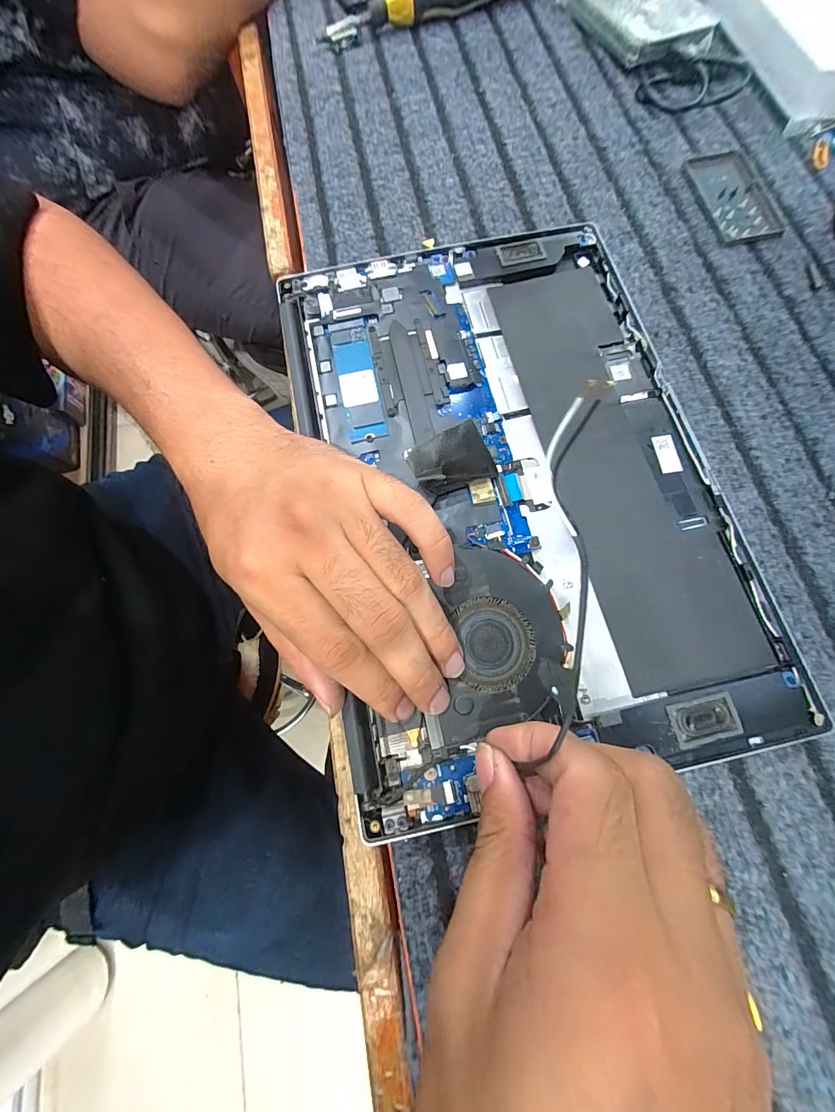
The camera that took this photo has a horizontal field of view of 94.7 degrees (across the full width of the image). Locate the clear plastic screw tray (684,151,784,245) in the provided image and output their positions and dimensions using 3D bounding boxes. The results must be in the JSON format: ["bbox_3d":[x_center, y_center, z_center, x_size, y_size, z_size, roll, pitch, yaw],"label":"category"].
[{"bbox_3d":[0.222,-0.254,0.270,0.042,0.004,0.082,-10,74,-2],"label":"clear plastic screw tray"}]

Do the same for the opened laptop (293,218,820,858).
[{"bbox_3d":[0.049,-0.049,0.204,0.211,0.020,0.309,-11,75,-4],"label":"opened laptop"}]

